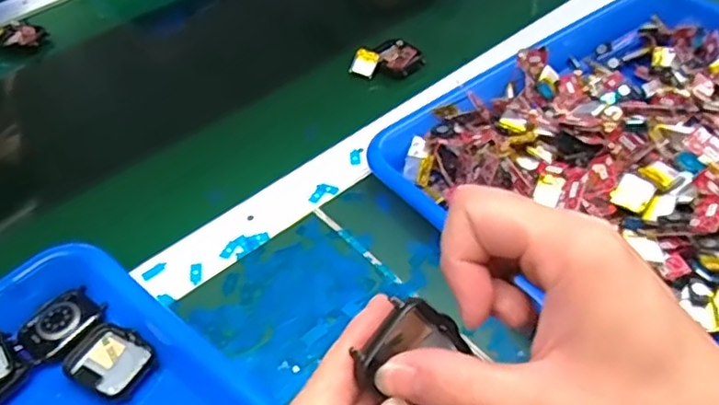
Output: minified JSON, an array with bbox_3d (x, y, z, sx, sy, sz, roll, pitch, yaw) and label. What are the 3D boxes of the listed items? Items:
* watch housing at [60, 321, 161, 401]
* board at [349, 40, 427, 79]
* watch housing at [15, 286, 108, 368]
[{"bbox_3d":[-0.140,0.088,0.352,0.047,0.011,0.037,24,54,24],"label":"watch housing"},{"bbox_3d":[0.024,-0.123,0.544,0.056,0.018,0.041,-34,53,-23],"label":"board"},{"bbox_3d":[-0.177,0.072,0.372,0.034,0.009,0.048,33,58,30],"label":"watch housing"}]

